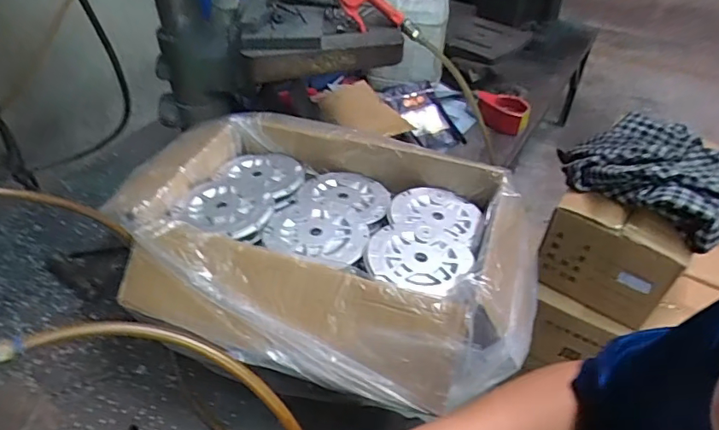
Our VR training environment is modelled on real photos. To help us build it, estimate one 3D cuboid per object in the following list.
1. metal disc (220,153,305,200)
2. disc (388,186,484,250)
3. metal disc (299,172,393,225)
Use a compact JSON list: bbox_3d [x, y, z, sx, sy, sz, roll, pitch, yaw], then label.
[{"bbox_3d":[-0.152,-0.067,0.790,0.132,0.023,0.119,28,49,27],"label":"metal disc"},{"bbox_3d":[0.109,-0.004,0.722,0.127,0.019,0.110,10,43,10],"label":"disc"},{"bbox_3d":[-0.023,-0.033,0.761,0.134,0.019,0.117,13,44,13],"label":"metal disc"}]

